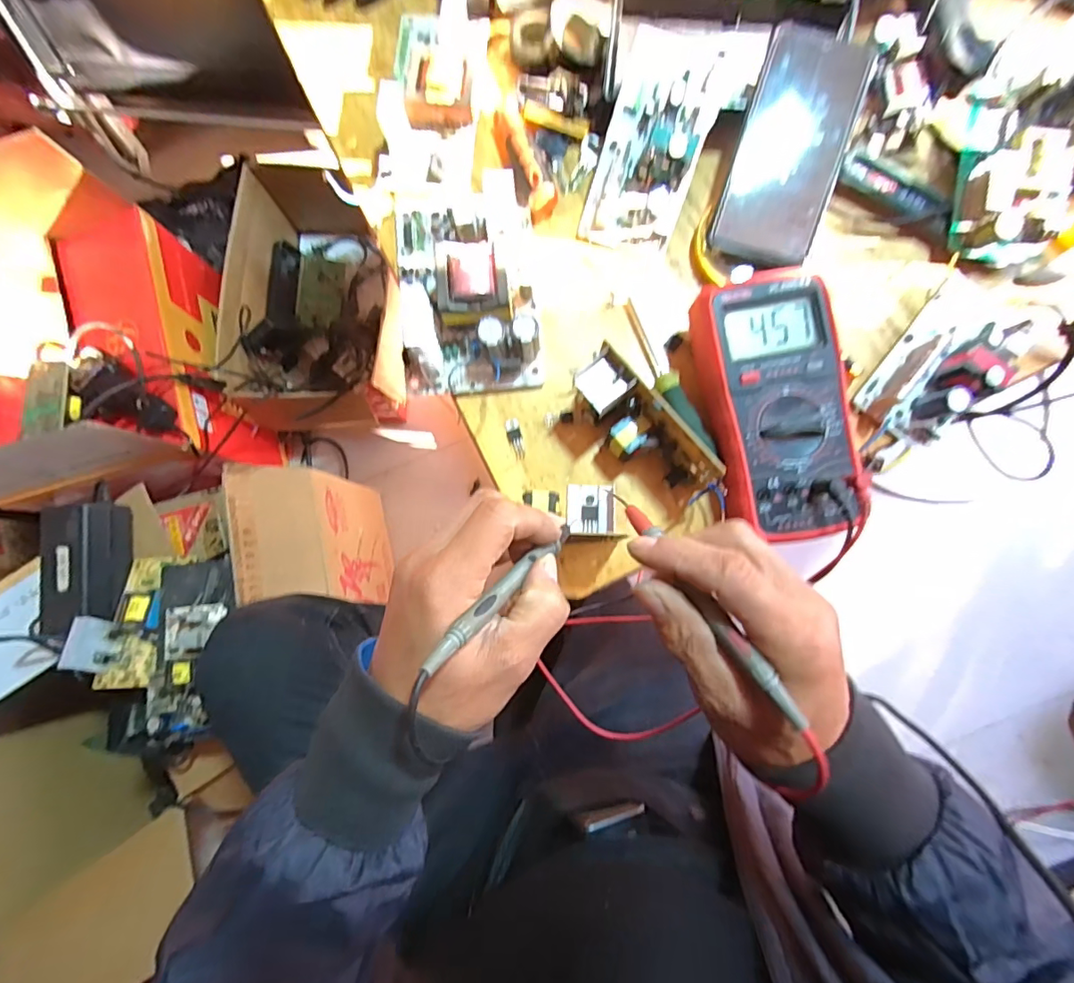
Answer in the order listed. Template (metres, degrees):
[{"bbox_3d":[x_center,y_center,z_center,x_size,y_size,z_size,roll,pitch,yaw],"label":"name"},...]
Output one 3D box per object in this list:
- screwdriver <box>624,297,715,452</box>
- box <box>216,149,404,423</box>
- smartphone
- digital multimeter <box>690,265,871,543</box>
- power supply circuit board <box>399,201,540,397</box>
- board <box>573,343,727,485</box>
[{"bbox_3d":[0.096,-0.088,0.387,0.019,0.021,0.135,-28,82,-2],"label":"screwdriver"},{"bbox_3d":[-0.383,-0.334,0.899,0.239,0.182,0.462,-1,82,2],"label":"box"},{"bbox_3d":[0.190,-0.258,0.379,0.075,0.007,0.167,17,96,6],"label":"smartphone"},{"bbox_3d":[0.169,-0.058,0.365,0.091,0.052,0.177,-13,82,0],"label":"digital multimeter"},{"bbox_3d":[-0.056,-0.162,0.390,0.109,0.050,0.164,-5,82,2],"label":"power supply circuit board"},{"bbox_3d":[0.073,-0.042,0.363,0.038,0.061,0.113,-39,83,-3],"label":"board"}]

